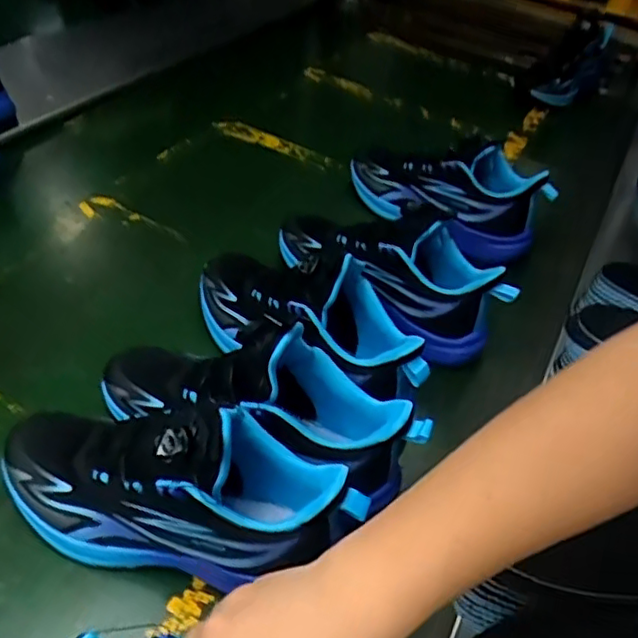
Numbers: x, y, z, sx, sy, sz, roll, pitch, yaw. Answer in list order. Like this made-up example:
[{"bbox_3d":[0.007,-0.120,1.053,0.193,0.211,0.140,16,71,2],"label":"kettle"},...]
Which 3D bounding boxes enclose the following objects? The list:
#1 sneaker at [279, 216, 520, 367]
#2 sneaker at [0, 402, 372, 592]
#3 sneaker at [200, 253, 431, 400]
[{"bbox_3d":[0.079,-0.068,0.689,0.286,0.116,0.082,30,48,25],"label":"sneaker"},{"bbox_3d":[-0.106,0.118,0.458,0.274,0.126,0.089,1,41,14],"label":"sneaker"},{"bbox_3d":[-0.013,-0.008,0.601,0.278,0.125,0.099,16,41,33],"label":"sneaker"}]

